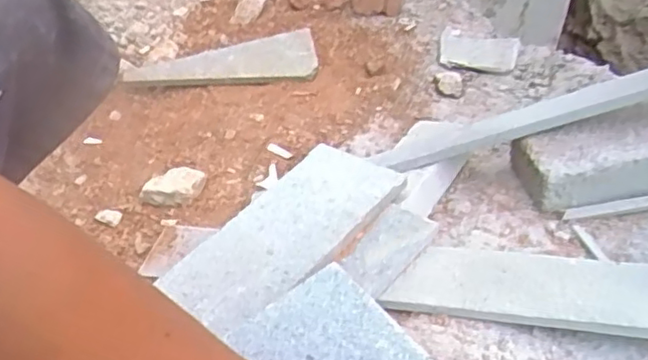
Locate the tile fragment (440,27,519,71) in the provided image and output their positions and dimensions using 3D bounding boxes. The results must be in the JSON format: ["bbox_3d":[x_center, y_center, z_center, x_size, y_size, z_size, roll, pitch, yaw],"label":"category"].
[{"bbox_3d":[0.239,-0.203,1.009,0.126,0.011,0.087,15,52,24],"label":"tile fragment"}]

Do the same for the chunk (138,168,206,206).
[{"bbox_3d":[-0.186,0.010,0.795,0.079,0.025,0.048,-18,49,-14],"label":"chunk"}]

